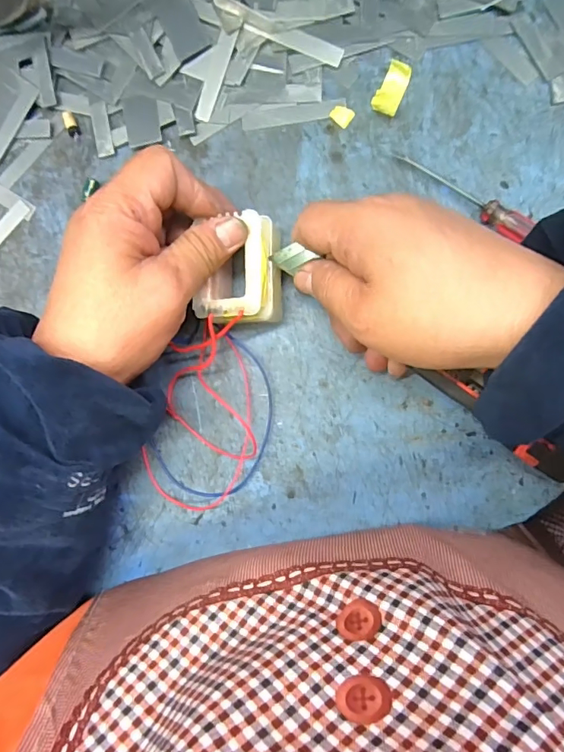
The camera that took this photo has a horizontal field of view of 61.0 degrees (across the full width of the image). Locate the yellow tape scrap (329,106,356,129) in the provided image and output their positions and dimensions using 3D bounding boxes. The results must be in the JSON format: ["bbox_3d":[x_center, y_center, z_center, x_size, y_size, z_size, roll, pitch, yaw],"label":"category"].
[{"bbox_3d":[0.037,-0.162,0.297,0.013,0.004,0.011,40,94,4],"label":"yellow tape scrap"}]

